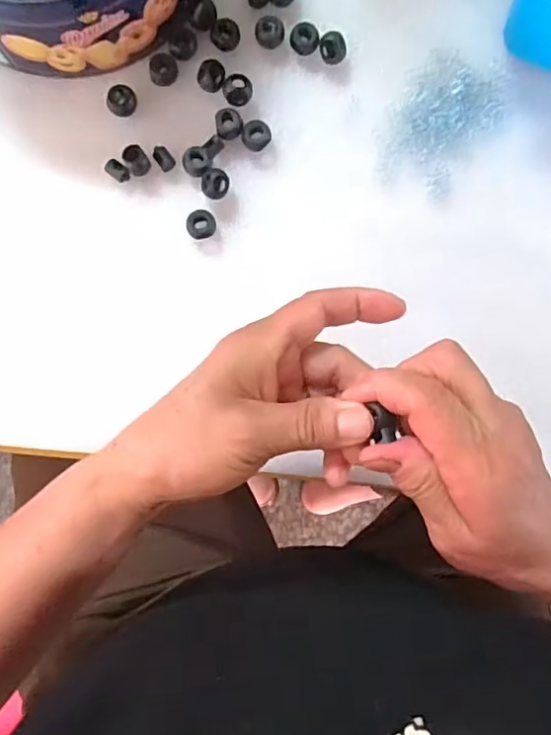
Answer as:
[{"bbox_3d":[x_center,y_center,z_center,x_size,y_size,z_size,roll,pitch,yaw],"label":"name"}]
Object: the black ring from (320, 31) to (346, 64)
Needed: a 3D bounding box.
[{"bbox_3d":[0.035,-0.196,0.345,0.016,0.014,0.016,0,90,-1],"label":"black ring"}]

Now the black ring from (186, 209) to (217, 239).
[{"bbox_3d":[-0.045,-0.087,0.343,0.018,0.012,0.016,-21,90,-1],"label":"black ring"}]

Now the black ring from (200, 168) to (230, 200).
[{"bbox_3d":[-0.037,-0.111,0.342,0.017,0.013,0.015,-18,90,-1],"label":"black ring"}]

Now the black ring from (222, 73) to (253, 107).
[{"bbox_3d":[-0.023,-0.169,0.342,0.017,0.007,0.020,24,89,-1],"label":"black ring"}]

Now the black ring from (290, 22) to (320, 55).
[{"bbox_3d":[0.018,-0.204,0.348,0.017,0.010,0.015,4,90,-1],"label":"black ring"}]

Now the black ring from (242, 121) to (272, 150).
[{"bbox_3d":[-0.012,-0.143,0.345,0.016,0.010,0.016,0,90,-1],"label":"black ring"}]

